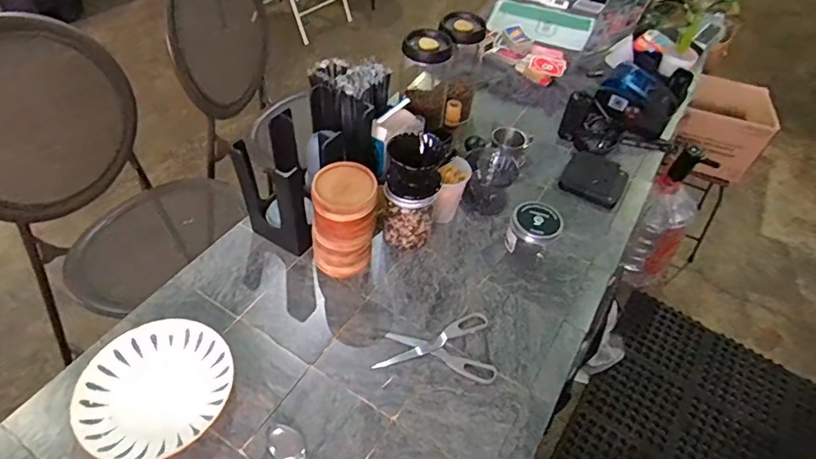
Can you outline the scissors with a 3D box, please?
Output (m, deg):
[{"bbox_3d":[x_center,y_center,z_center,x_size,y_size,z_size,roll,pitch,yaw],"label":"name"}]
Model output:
[{"bbox_3d":[0.049,0.173,0.789,0.178,0.012,0.116,7,48,2],"label":"scissors"}]

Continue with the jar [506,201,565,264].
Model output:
[{"bbox_3d":[0.227,0.005,0.907,0.085,0.074,0.085,2,48,-3],"label":"jar"}]

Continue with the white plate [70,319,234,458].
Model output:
[{"bbox_3d":[-0.351,0.222,0.700,0.197,0.032,0.195,2,48,-3],"label":"white plate"}]

